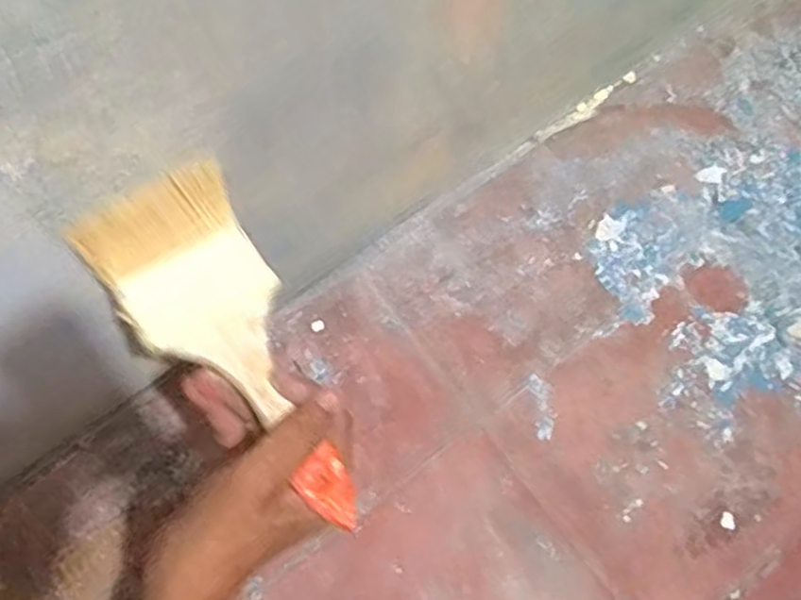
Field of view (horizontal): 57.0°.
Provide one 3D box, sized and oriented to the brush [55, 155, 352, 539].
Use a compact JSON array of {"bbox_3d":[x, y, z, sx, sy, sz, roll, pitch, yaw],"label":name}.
[{"bbox_3d":[-0.078,0.027,0.366,0.075,0.033,0.184,-34,86,-15],"label":"brush"}]

